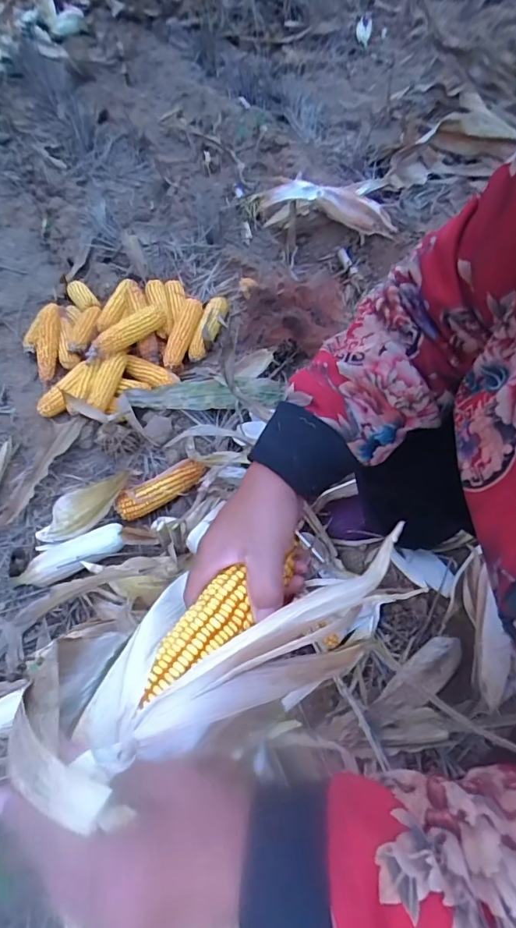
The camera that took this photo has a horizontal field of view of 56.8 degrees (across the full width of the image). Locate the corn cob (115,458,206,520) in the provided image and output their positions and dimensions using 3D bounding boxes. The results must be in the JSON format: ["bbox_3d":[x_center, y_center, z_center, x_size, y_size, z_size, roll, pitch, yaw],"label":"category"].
[{"bbox_3d":[-0.184,0.049,0.904,0.178,0.059,0.058,-18,58,-8],"label":"corn cob"}]

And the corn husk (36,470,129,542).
[{"bbox_3d":[-0.319,0.080,0.858,0.204,0.065,0.053,-38,60,1],"label":"corn husk"}]

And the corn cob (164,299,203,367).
[{"bbox_3d":[-0.174,-0.314,1.117,0.055,0.046,0.201,13,73,13],"label":"corn cob"}]

